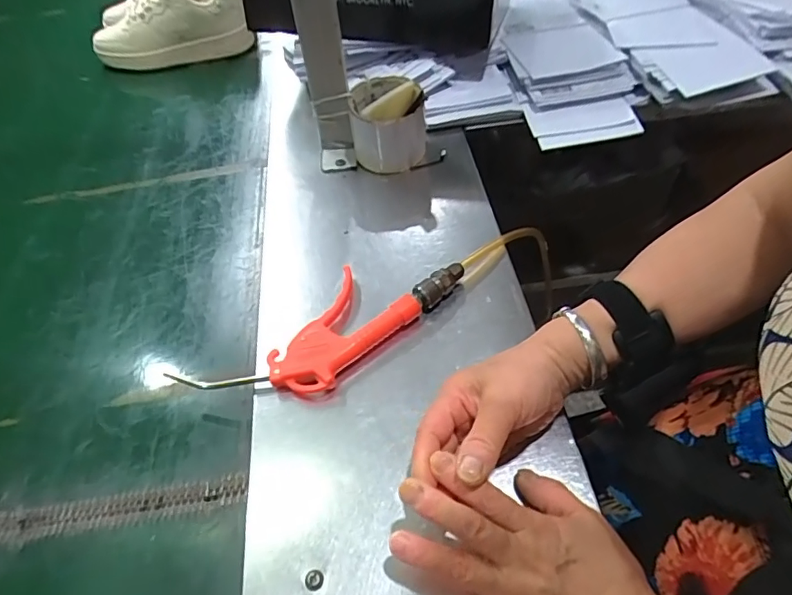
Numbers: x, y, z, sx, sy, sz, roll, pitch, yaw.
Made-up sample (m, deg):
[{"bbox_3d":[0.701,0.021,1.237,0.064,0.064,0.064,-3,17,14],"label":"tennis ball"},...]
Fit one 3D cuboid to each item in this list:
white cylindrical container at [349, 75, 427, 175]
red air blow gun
[{"bbox_3d":[-0.008,-0.190,0.579,0.081,0.082,0.075,-3,51,3],"label":"white cylindrical container"},{"bbox_3d":[-0.053,0.026,0.438,0.230,0.022,0.079,-37,57,-22],"label":"red air blow gun"}]

